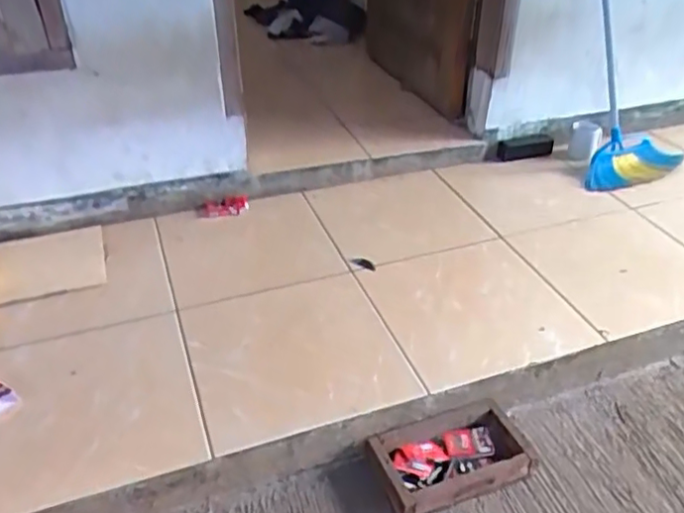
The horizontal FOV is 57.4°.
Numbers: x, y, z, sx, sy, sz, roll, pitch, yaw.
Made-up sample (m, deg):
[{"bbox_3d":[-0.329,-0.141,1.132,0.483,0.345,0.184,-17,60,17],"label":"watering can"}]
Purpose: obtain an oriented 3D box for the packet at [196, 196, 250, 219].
[{"bbox_3d":[-0.309,-0.127,1.609,0.142,0.043,0.032,-11,31,12],"label":"packet"}]

